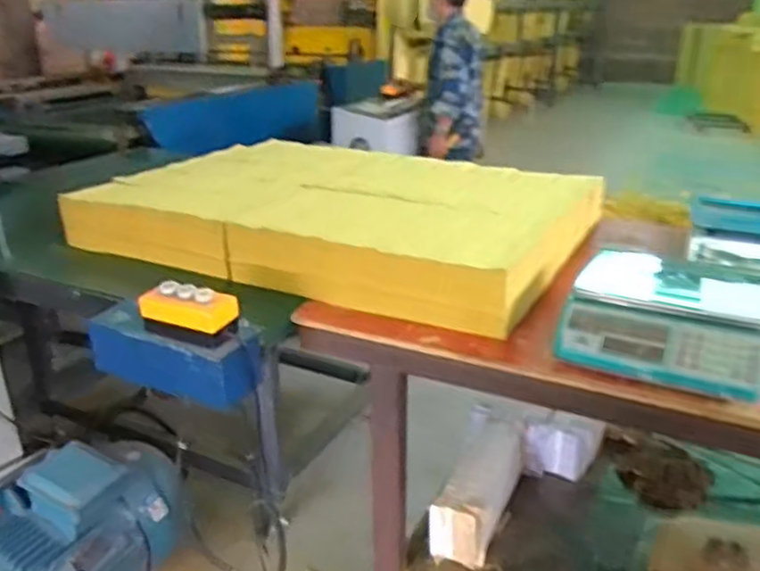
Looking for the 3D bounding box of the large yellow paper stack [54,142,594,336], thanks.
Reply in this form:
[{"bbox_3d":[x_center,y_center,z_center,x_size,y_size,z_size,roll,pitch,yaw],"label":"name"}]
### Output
[{"bbox_3d":[-0.087,-0.166,1.565,1.029,0.142,0.670,10,25,22],"label":"large yellow paper stack"}]

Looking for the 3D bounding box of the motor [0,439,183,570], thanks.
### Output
[{"bbox_3d":[-0.644,0.528,1.429,0.257,0.312,0.436,15,27,33],"label":"motor"}]

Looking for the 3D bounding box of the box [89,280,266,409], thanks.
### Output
[{"bbox_3d":[-0.346,0.084,1.158,0.282,0.178,0.107,9,24,22],"label":"box"}]

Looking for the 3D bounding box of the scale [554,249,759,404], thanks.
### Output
[{"bbox_3d":[0.456,0.045,1.074,0.292,0.116,0.277,12,25,26],"label":"scale"}]

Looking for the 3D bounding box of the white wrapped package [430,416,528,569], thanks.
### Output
[{"bbox_3d":[0.236,0.422,1.532,0.140,0.128,0.419,8,24,19],"label":"white wrapped package"}]

